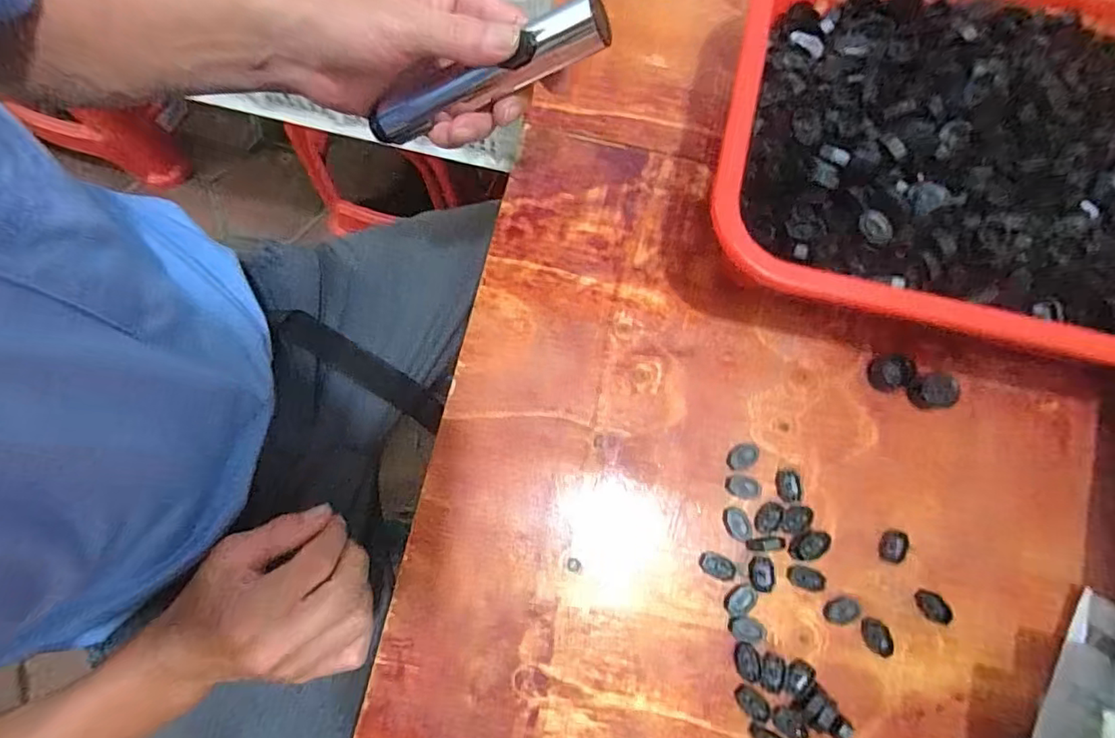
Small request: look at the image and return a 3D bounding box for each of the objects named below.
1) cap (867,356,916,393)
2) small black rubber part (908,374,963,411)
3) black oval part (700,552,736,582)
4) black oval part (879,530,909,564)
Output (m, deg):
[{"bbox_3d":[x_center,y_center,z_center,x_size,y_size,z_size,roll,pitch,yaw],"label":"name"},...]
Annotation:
[{"bbox_3d":[0.235,0.004,0.378,0.028,0.008,0.026,0,77,-2],"label":"cap"},{"bbox_3d":[0.256,0.016,0.366,0.026,0.017,0.023,-14,78,-5],"label":"small black rubber part"},{"bbox_3d":[0.103,0.126,0.343,0.023,0.004,0.014,24,77,4],"label":"black oval part"},{"bbox_3d":[0.220,0.116,0.352,0.015,0.007,0.020,25,77,4],"label":"black oval part"}]

